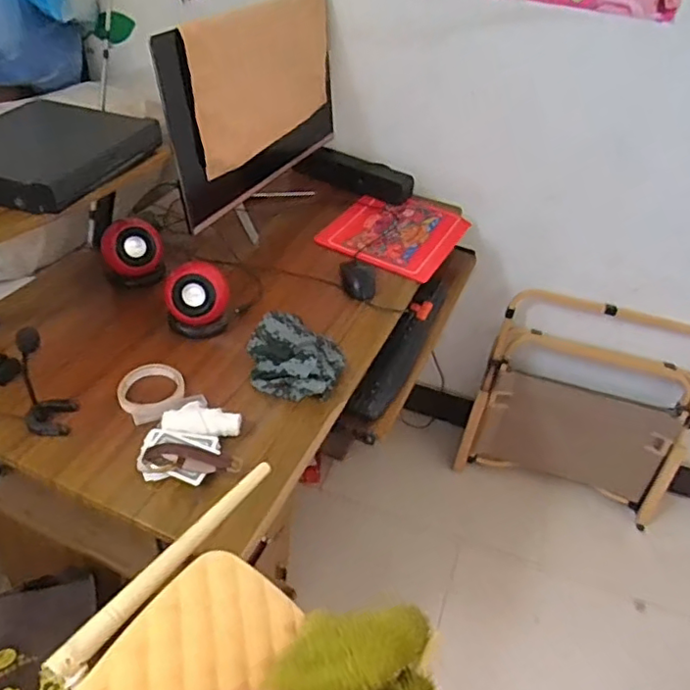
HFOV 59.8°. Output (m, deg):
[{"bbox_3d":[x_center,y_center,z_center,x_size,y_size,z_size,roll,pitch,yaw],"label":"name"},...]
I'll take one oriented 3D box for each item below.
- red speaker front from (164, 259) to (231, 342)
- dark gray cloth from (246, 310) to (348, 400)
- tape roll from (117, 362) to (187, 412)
[{"bbox_3d":[-0.239,-0.071,0.977,0.098,0.098,0.086,-5,43,-12],"label":"red speaker front"},{"bbox_3d":[-0.074,0.009,0.933,0.145,0.045,0.163,17,43,12],"label":"dark gray cloth"},{"bbox_3d":[-0.282,0.061,0.877,0.095,0.021,0.094,4,42,-3],"label":"tape roll"}]

